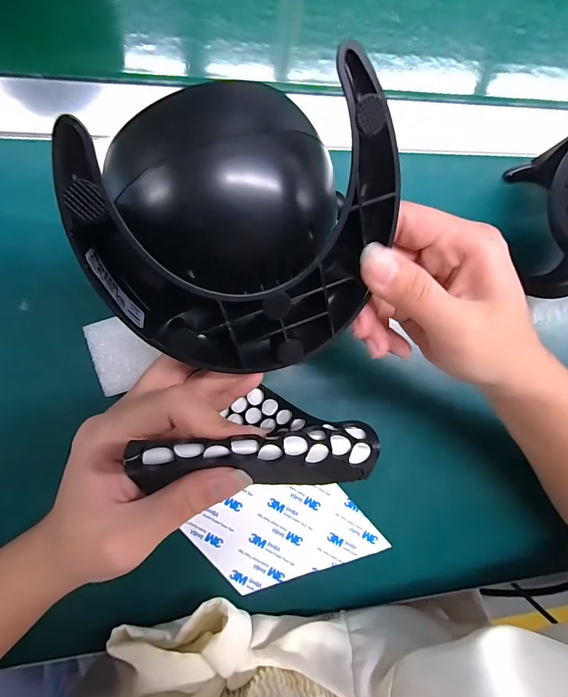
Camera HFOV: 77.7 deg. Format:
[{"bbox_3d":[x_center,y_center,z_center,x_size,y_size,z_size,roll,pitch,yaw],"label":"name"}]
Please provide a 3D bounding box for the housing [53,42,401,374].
[{"bbox_3d":[-0.017,-0.051,0.154,0.116,0.065,0.108,-21,123,-8],"label":"housing"}]

